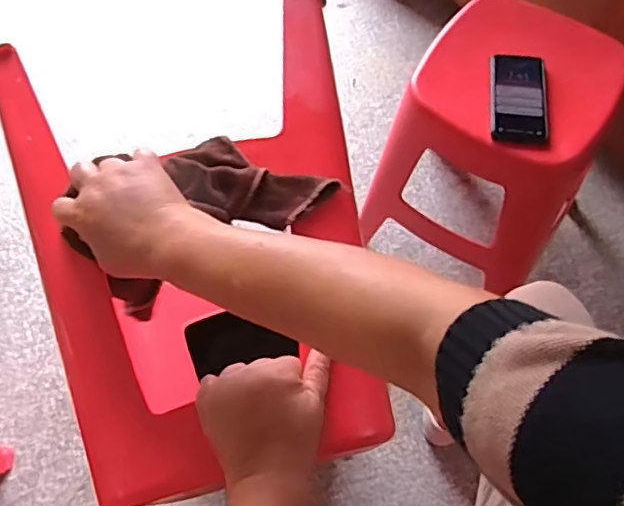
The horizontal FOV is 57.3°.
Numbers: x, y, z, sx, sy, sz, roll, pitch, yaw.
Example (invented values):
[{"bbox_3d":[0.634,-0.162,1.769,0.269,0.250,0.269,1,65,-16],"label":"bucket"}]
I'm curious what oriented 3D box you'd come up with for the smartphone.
[{"bbox_3d":[0.309,-0.229,0.849,0.085,0.018,0.172,7,60,4],"label":"smartphone"}]

